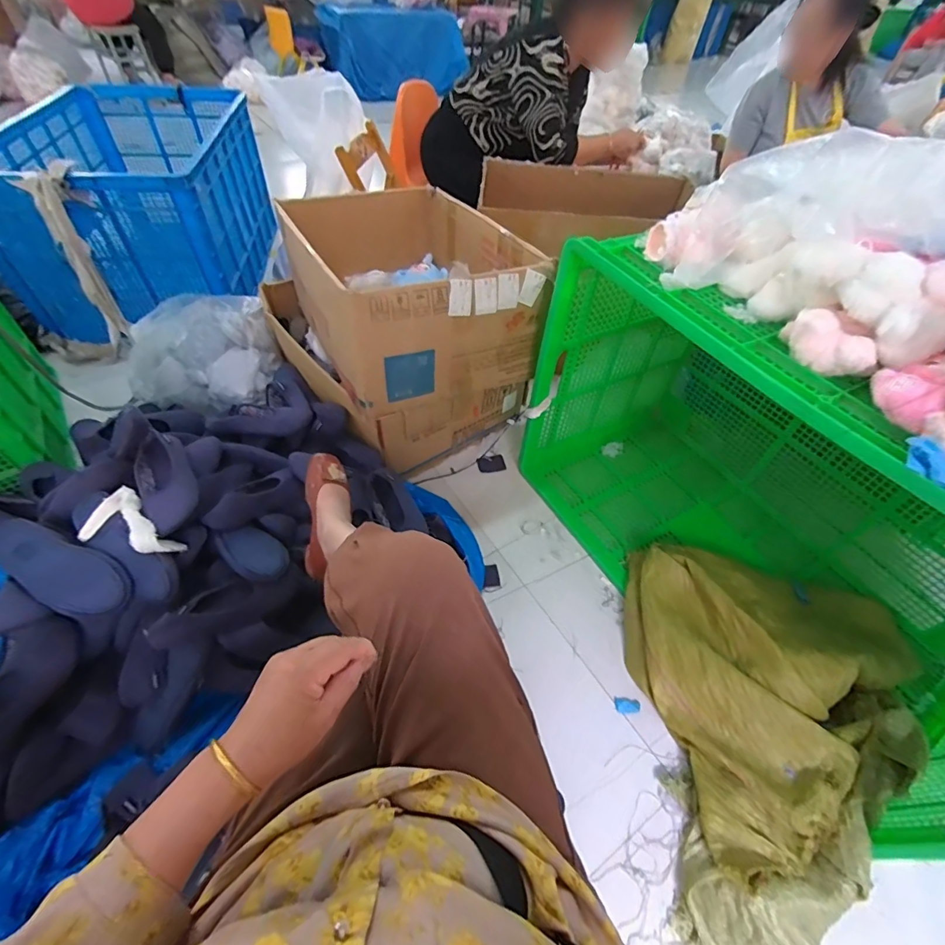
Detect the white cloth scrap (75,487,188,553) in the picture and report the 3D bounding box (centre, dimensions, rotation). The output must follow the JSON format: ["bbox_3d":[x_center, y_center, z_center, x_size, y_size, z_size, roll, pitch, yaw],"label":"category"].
[{"bbox_3d":[-0.613,0.108,0.818,0.159,0.063,0.104,32,55,21],"label":"white cloth scrap"}]

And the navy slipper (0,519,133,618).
[{"bbox_3d":[-0.707,0.166,0.783,0.243,0.066,0.099,33,52,-5],"label":"navy slipper"}]

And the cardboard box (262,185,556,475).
[{"bbox_3d":[-0.182,-0.456,1.302,0.504,0.509,0.735,-18,54,-19],"label":"cardboard box"}]

